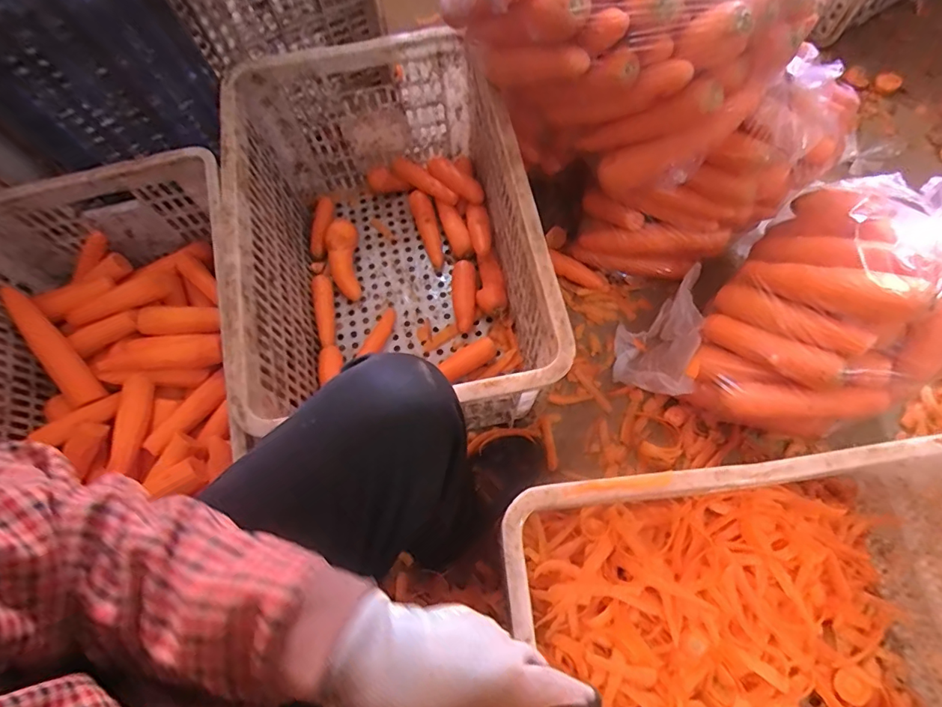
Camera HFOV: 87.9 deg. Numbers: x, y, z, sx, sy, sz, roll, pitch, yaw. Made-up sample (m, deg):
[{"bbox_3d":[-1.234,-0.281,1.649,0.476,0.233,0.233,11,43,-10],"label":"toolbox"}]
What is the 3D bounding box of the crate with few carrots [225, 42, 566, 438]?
[{"bbox_3d":[-0.114,-0.159,0.701,0.354,0.268,0.541,-11,72,-2],"label":"crate with few carrots"}]

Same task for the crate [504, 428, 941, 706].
[{"bbox_3d":[0.310,0.306,0.535,0.504,0.272,0.345,-7,72,-1],"label":"crate"}]

